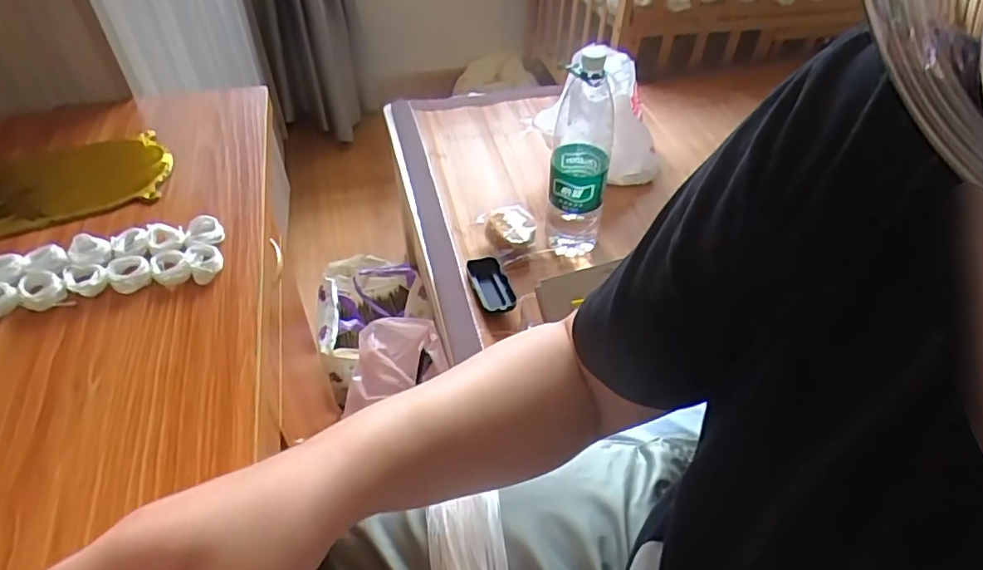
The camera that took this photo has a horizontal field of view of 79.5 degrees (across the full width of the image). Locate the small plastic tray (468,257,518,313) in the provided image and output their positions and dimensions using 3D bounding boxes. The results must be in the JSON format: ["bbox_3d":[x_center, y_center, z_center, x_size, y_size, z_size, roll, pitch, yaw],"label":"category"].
[{"bbox_3d":[-0.001,-0.004,0.891,0.052,0.015,0.114,-11,46,-12],"label":"small plastic tray"}]

